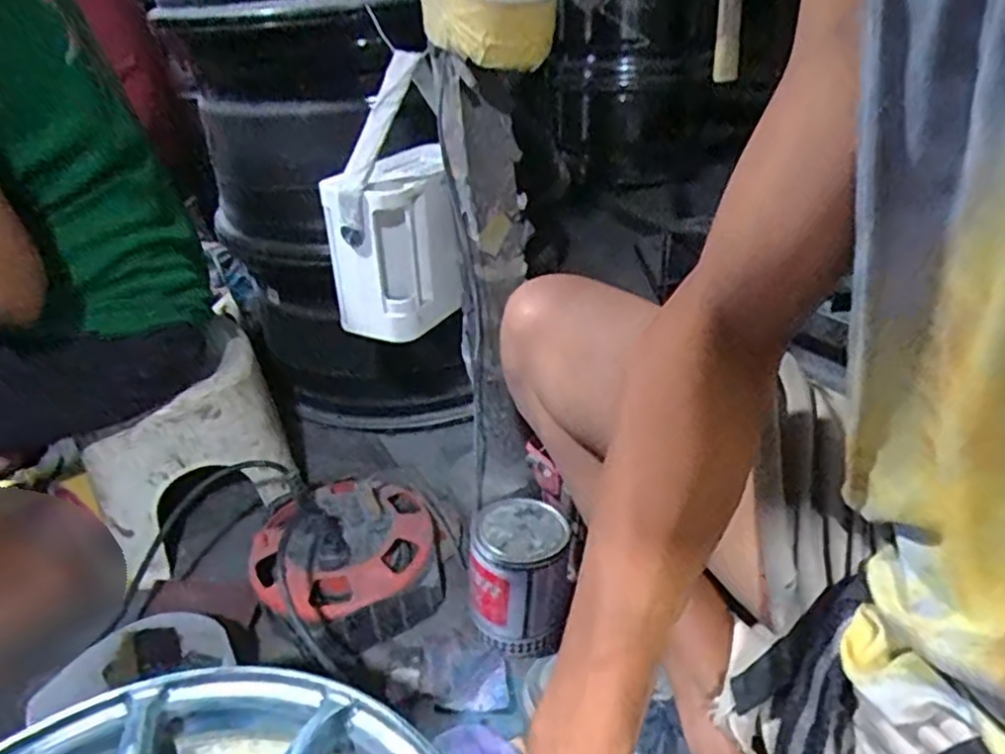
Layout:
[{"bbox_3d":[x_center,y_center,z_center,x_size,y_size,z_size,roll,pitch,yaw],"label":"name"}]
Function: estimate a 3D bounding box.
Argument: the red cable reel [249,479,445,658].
[{"bbox_3d":[-0.174,0.202,0.787,0.196,0.117,0.199,-3,31,2],"label":"red cable reel"}]

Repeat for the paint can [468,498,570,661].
[{"bbox_3d":[0.020,0.215,0.757,0.107,0.117,0.118,0,31,7],"label":"paint can"}]

